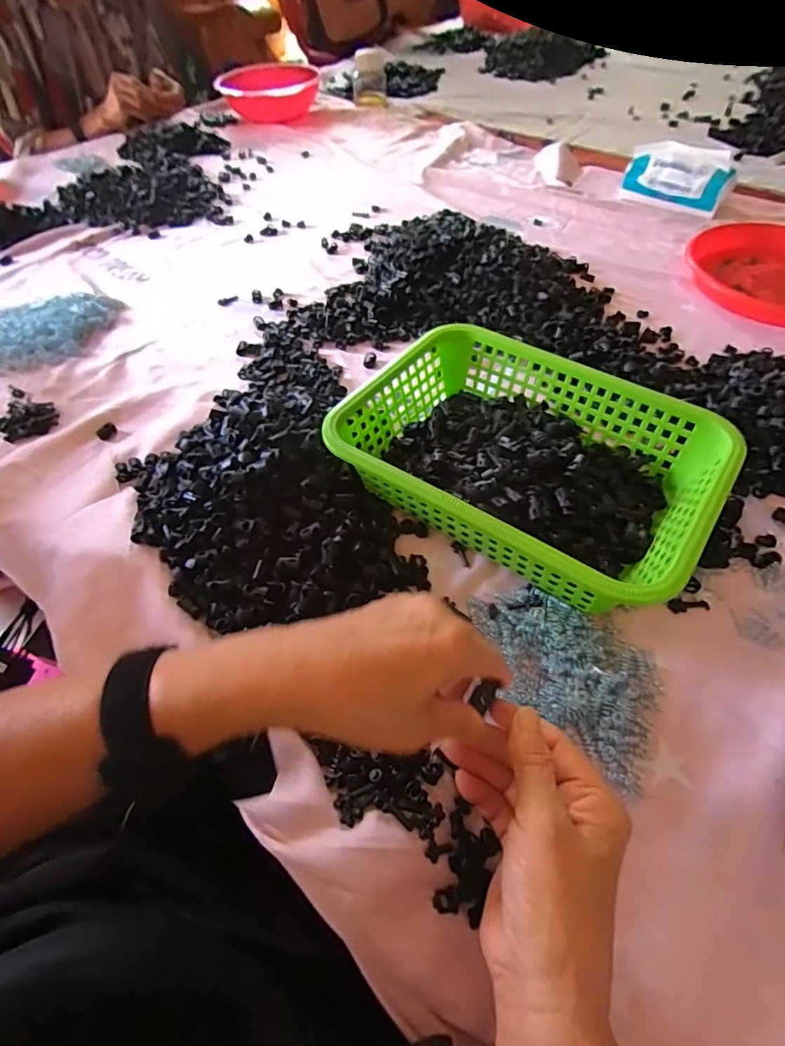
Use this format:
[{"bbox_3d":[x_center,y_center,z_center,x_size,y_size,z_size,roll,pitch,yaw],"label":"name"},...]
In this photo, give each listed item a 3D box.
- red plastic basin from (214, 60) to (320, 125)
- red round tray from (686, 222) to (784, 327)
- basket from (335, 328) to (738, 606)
[{"bbox_3d":[-0.287,-1.009,1.161,0.228,0.074,0.202,-5,54,-2],"label":"red plastic basin"},{"bbox_3d":[0.538,-0.365,0.694,0.218,0.032,0.248,7,55,6],"label":"red round tray"},{"bbox_3d":[0.115,-0.055,0.443,0.295,0.083,0.207,31,61,21],"label":"basket"}]

